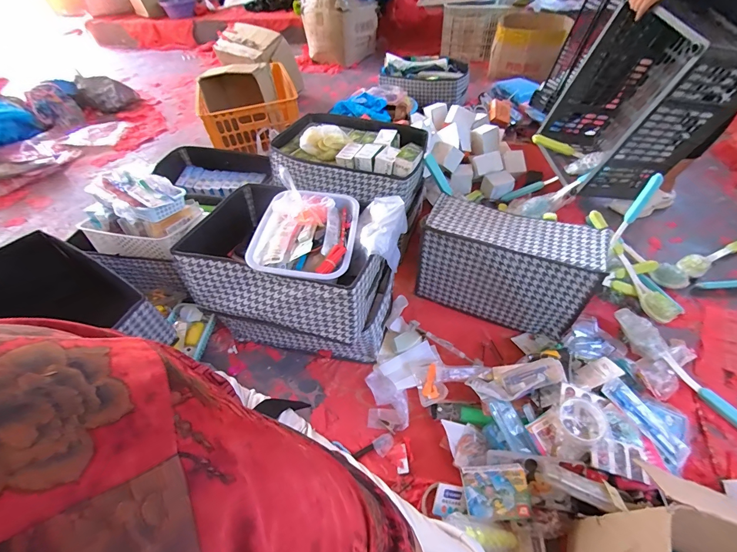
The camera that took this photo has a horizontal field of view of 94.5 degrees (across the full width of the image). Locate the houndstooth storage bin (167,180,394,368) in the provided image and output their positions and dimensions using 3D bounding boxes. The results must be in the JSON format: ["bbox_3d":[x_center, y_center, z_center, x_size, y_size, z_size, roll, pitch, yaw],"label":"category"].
[{"bbox_3d":[-0.161,0.003,0.882,0.431,0.346,0.314,9,51,12],"label":"houndstooth storage bin"}]

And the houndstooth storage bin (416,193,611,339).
[{"bbox_3d":[0.358,-0.029,0.918,0.395,0.259,0.195,20,54,20],"label":"houndstooth storage bin"}]

